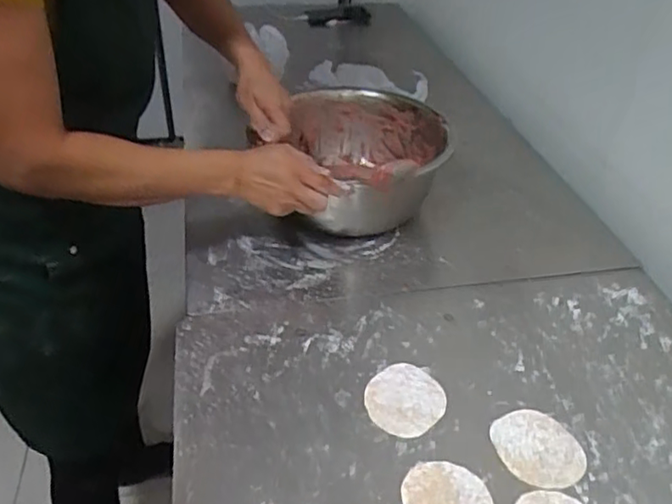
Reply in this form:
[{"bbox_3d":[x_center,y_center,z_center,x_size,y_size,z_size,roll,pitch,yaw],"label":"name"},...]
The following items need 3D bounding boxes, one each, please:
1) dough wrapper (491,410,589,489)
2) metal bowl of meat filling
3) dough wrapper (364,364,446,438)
[{"bbox_3d":[0.198,0.188,0.589,0.081,0.004,0.084,2,39,-1],"label":"dough wrapper"},{"bbox_3d":[0.033,-0.125,0.879,0.227,0.153,0.284,7,39,5],"label":"metal bowl of meat filling"},{"bbox_3d":[0.072,0.150,0.627,0.078,0.004,0.083,2,39,-1],"label":"dough wrapper"}]

